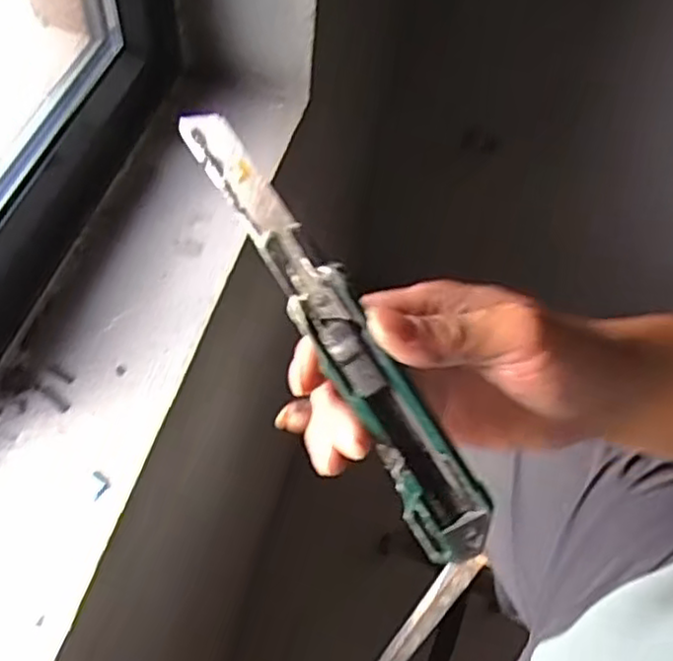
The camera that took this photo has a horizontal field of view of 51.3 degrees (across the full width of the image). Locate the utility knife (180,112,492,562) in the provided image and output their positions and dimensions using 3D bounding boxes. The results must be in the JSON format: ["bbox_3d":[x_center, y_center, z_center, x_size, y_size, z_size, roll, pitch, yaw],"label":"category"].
[{"bbox_3d":[0.001,0.002,0.283,0.025,0.019,0.204,-33,92,-20],"label":"utility knife"}]

